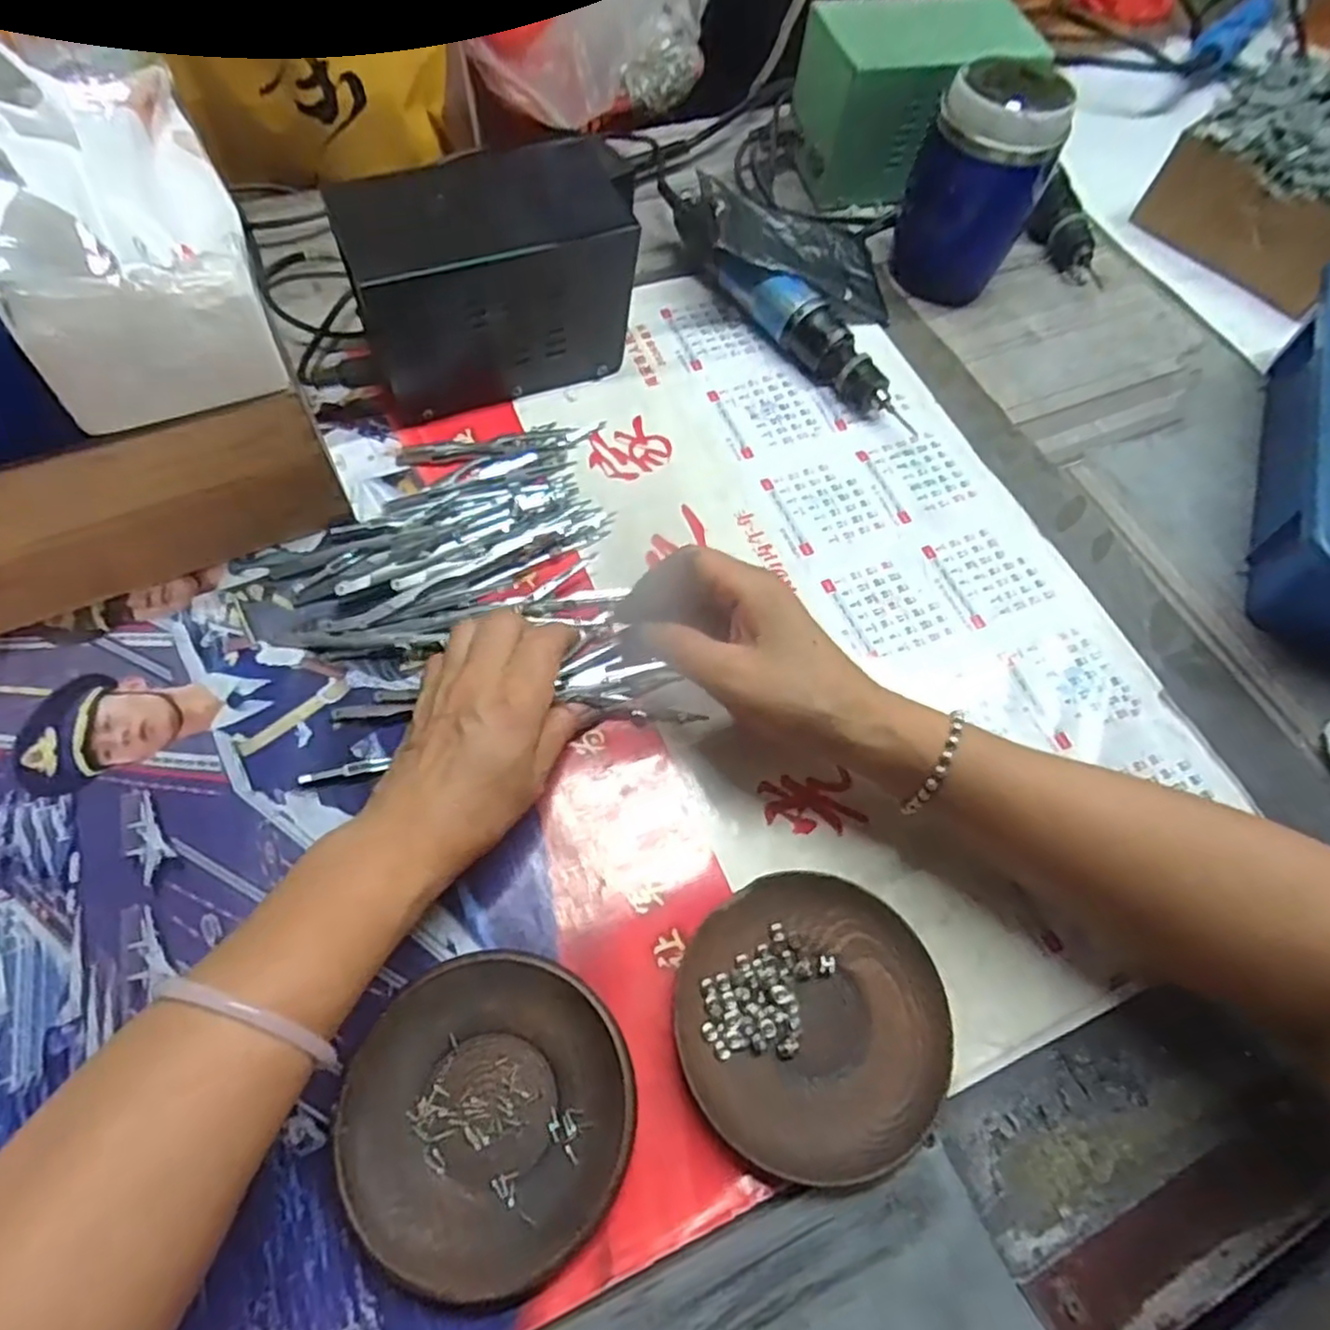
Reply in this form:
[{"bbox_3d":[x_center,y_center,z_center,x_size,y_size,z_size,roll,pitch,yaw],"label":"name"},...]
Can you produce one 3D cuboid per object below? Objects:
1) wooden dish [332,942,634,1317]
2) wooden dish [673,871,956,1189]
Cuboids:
[{"bbox_3d":[-0.069,0.179,0.294,0.108,0.014,0.114,2,62,-3],"label":"wooden dish"},{"bbox_3d":[0.063,0.152,0.317,0.111,0.015,0.114,2,62,-3],"label":"wooden dish"}]

